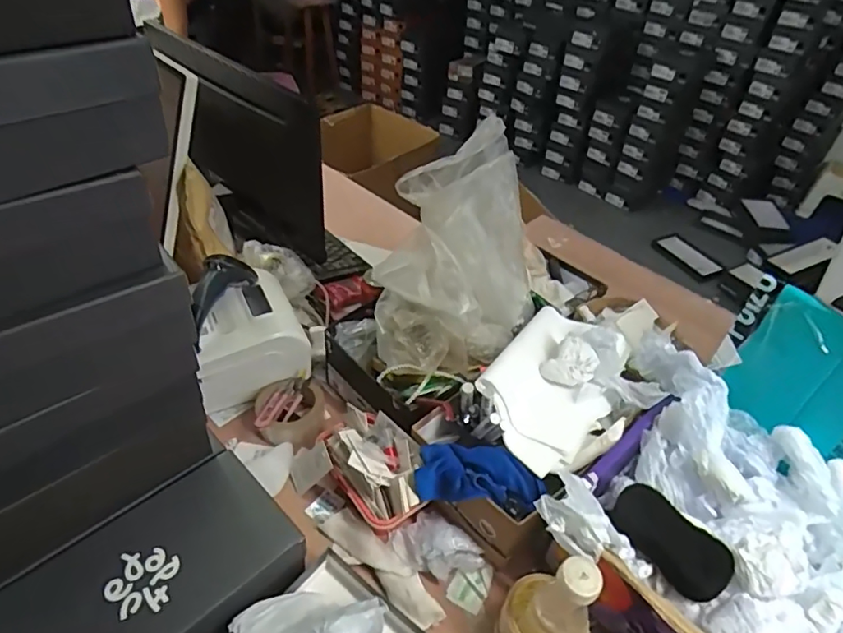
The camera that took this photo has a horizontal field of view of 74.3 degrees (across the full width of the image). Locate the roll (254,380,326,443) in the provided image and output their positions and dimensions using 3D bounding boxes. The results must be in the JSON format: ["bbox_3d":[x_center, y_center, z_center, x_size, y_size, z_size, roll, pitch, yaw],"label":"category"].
[{"bbox_3d":[-0.198,0.140,0.832,0.102,0.043,0.099,4,42,-3],"label":"roll"}]

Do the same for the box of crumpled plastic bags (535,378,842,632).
[{"bbox_3d":[0.373,0.287,0.616,0.414,0.172,0.311,33,48,26],"label":"box of crumpled plastic bags"}]

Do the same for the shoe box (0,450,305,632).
[{"bbox_3d":[-0.285,0.301,0.596,0.287,0.097,0.170,-31,53,-34],"label":"shoe box"}]

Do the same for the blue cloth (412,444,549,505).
[{"bbox_3d":[0.069,0.198,0.695,0.152,0.040,0.082,2,42,-5],"label":"blue cloth"}]

